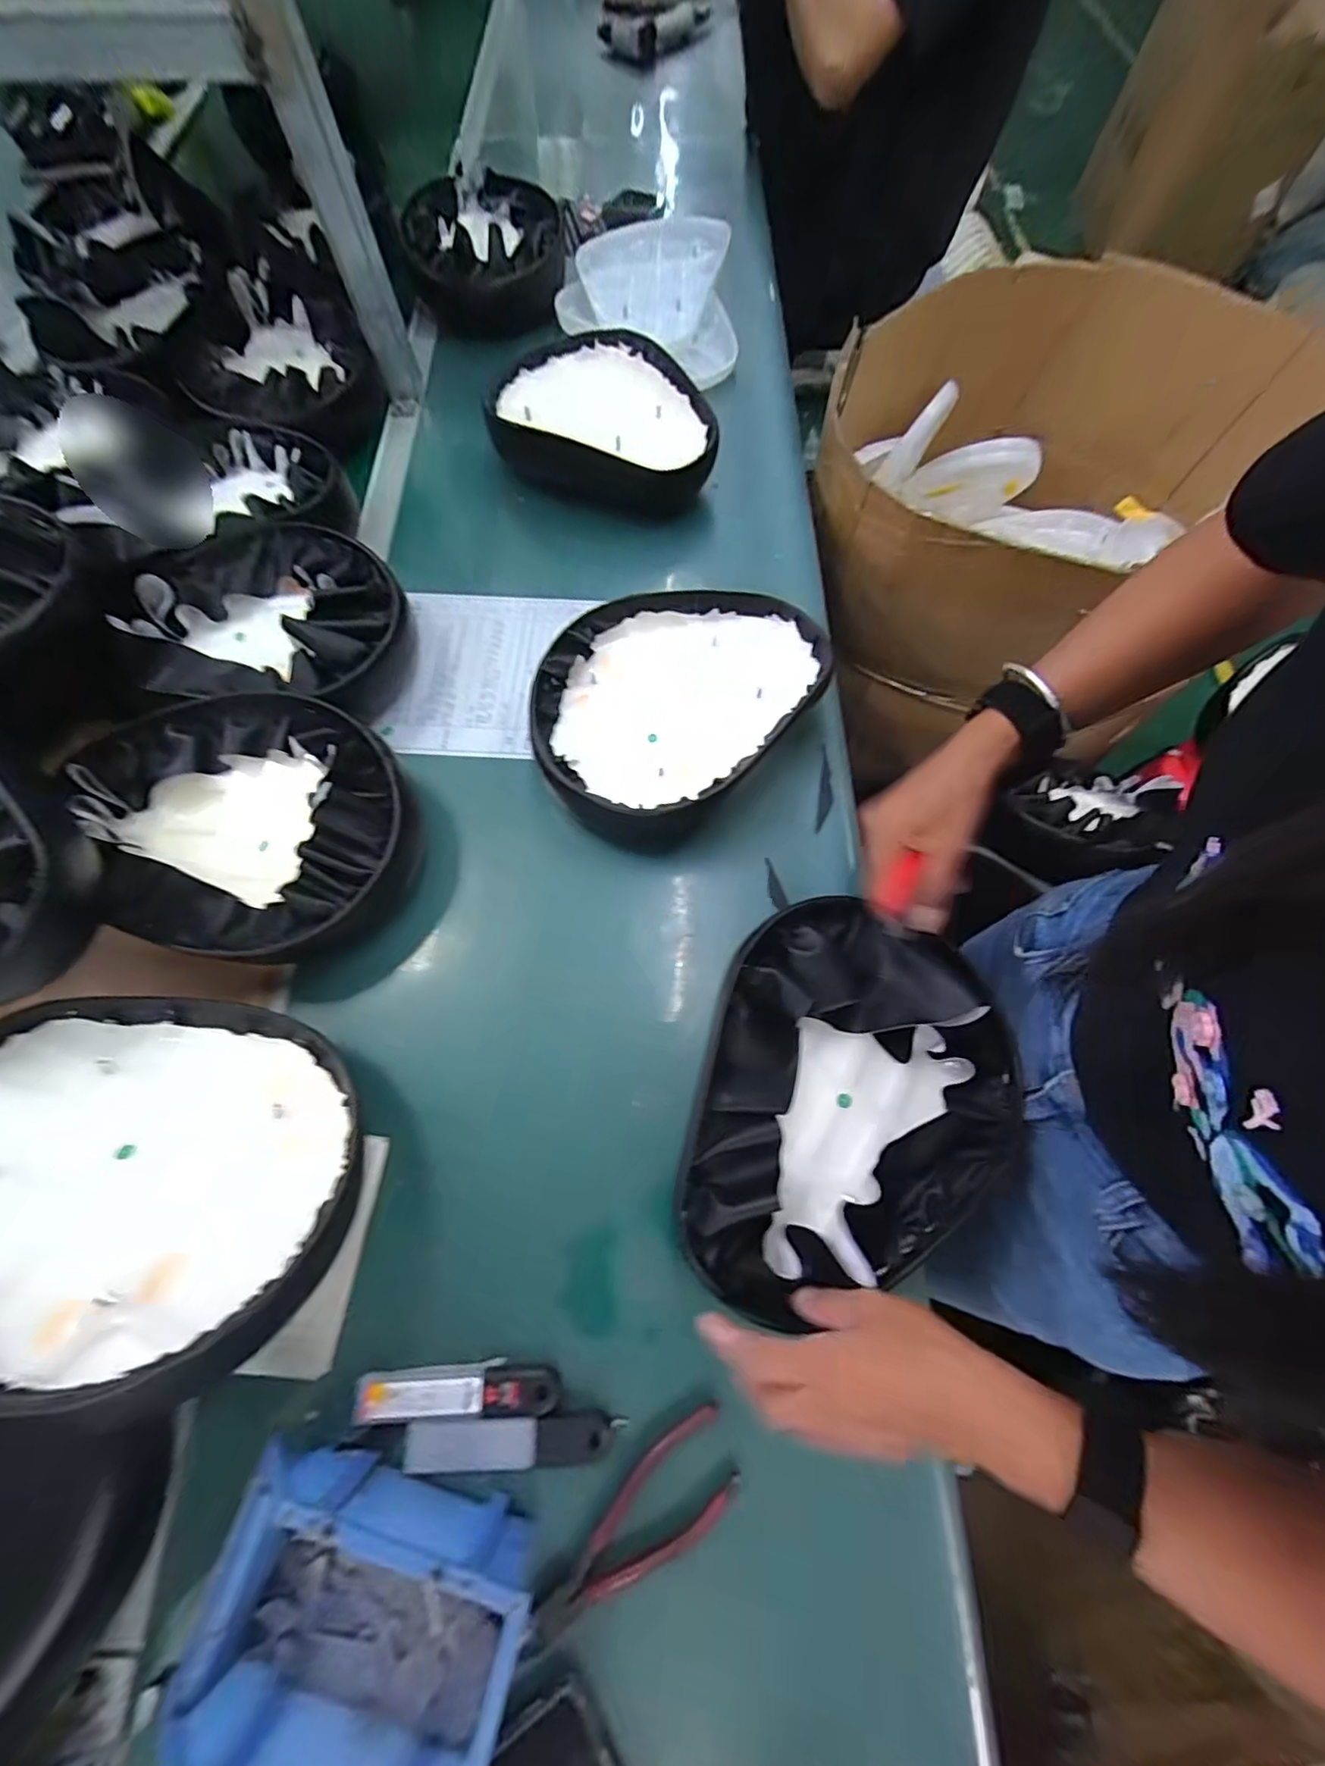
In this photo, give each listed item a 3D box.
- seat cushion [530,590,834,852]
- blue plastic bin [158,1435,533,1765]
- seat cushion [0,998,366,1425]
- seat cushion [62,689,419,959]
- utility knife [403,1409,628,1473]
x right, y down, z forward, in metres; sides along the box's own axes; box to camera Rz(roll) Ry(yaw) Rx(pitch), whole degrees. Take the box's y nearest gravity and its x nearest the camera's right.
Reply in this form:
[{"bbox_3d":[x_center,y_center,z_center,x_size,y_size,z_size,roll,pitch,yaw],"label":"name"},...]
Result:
[{"bbox_3d":[0.018,-0.166,0.554,0.291,0.072,0.215,-36,73,-13],"label":"seat cushion"},{"bbox_3d":[-0.165,0.405,0.316,0.169,0.067,0.112,14,70,5],"label":"blue plastic bin"},{"bbox_3d":[-0.341,0.175,0.365,0.285,0.050,0.214,16,43,-1],"label":"seat cushion"},{"bbox_3d":[-0.325,-0.039,0.491,0.218,0.100,0.208,0,69,0],"label":"seat cushion"},{"bbox_3d":[-0.096,0.357,0.377,0.132,0.012,0.028,-1,69,0],"label":"utility knife"}]

